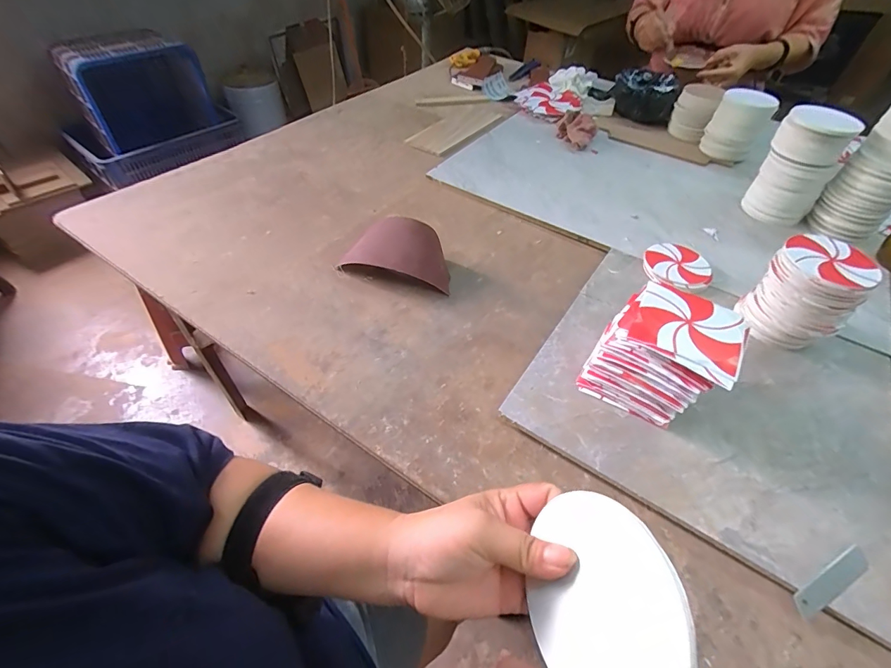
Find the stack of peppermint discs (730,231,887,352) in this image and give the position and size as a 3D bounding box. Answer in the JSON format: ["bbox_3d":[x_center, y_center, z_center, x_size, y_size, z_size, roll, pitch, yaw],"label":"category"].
[{"bbox_3d":[0.469,-0.049,0.551,0.101,0.125,0.108,-29,56,-26],"label":"stack of peppermint discs"}]

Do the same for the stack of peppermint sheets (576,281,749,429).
[{"bbox_3d":[0.245,0.022,0.480,0.130,0.109,0.112,28,52,21],"label":"stack of peppermint sheets"}]

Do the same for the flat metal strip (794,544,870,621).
[{"bbox_3d":[0.354,0.226,0.381,0.099,0.004,0.019,-19,52,-19],"label":"flat metal strip"}]

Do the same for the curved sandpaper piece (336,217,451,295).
[{"bbox_3d":[-0.072,-0.128,0.648,0.167,0.062,0.090,9,48,5],"label":"curved sandpaper piece"}]

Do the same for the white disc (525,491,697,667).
[{"bbox_3d":[0.075,0.132,0.203,0.005,0.095,0.090,14,1,-28],"label":"white disc"}]

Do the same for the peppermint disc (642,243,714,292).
[{"bbox_3d":[0.371,-0.109,0.669,0.101,0.017,0.095,2,48,-2],"label":"peppermint disc"}]

